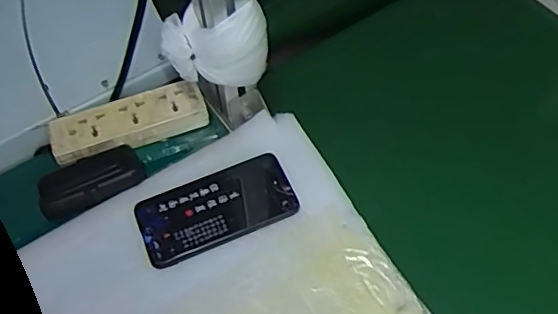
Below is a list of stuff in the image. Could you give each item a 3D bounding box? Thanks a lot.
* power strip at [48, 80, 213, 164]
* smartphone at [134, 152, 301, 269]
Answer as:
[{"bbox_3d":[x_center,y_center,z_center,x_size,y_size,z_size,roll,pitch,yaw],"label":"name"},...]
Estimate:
[{"bbox_3d":[-0.167,-0.038,0.635,0.168,0.030,0.050,-18,58,-9],"label":"power strip"},{"bbox_3d":[-0.063,0.052,0.577,0.154,0.012,0.078,-21,58,-11],"label":"smartphone"}]

